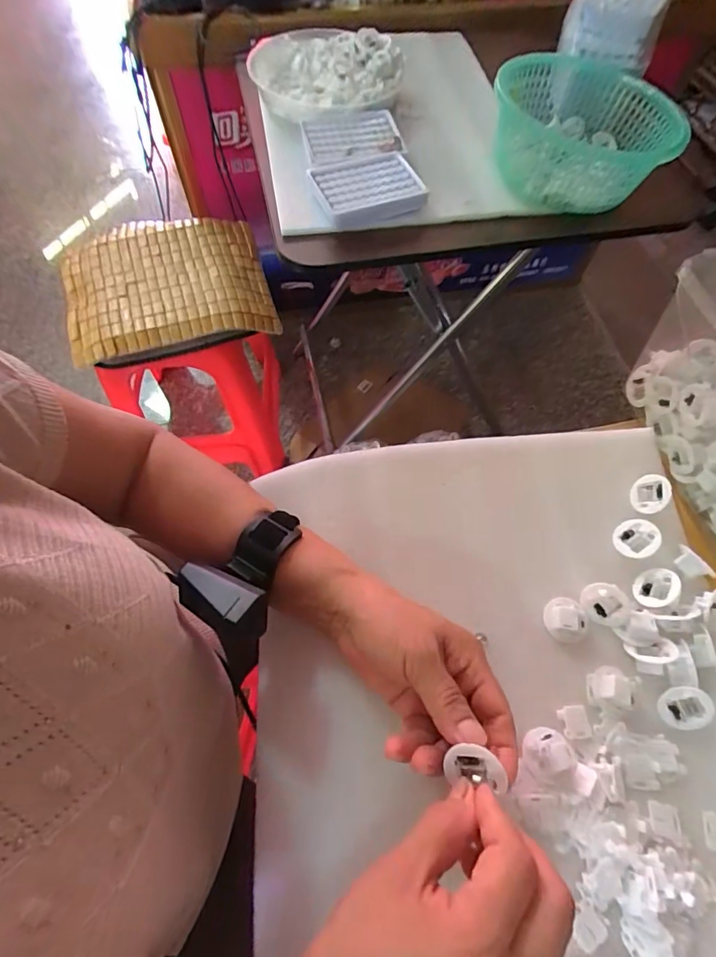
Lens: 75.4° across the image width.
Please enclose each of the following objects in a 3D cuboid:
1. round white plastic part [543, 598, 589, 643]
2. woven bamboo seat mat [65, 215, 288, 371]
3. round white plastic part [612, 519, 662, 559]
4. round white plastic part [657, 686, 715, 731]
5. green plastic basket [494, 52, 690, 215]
[{"bbox_3d":[0.157,0.105,0.346,0.030,0.017,0.031,1,62,-1],"label":"round white plastic part"},{"bbox_3d":[-0.359,-0.372,0.881,0.358,0.039,0.336,-18,64,-11],"label":"woven bamboo seat mat"},{"bbox_3d":[0.223,0.048,0.371,0.032,0.007,0.031,1,70,34],"label":"round white plastic part"},{"bbox_3d":[0.224,0.156,0.317,0.031,0.011,0.031,5,105,21],"label":"round white plastic part"},{"bbox_3d":[0.287,-0.459,0.621,0.217,0.095,0.232,7,62,2],"label":"green plastic basket"}]

